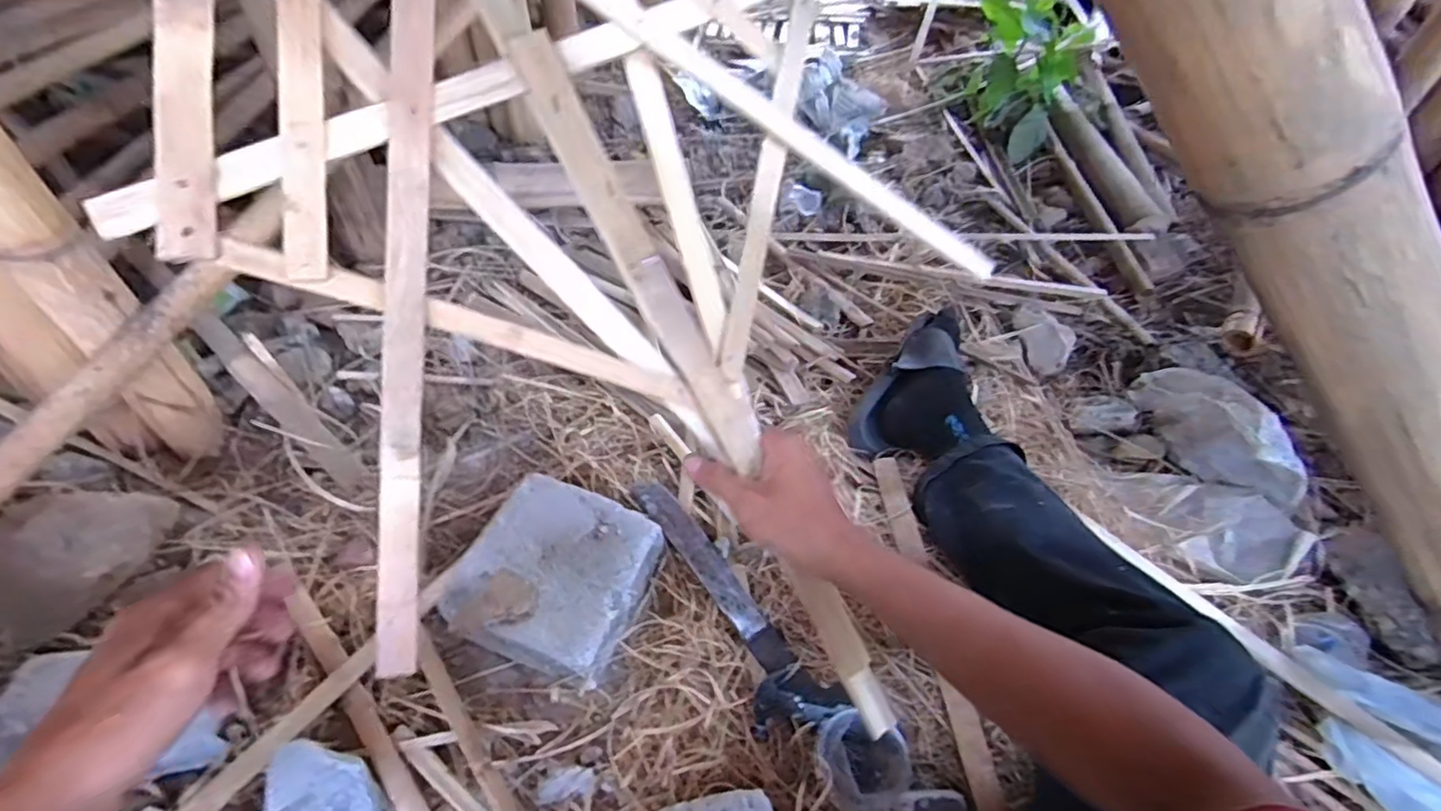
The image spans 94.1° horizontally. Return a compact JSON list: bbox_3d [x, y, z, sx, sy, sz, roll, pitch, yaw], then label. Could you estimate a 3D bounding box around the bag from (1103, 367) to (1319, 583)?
[{"bbox_3d":[0.646,0.086,0.897,0.260,0.083,0.288,-29,54,-25],"label":"bag"}]

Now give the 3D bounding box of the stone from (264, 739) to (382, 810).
[{"bbox_3d":[-0.378,0.377,0.639,0.092,0.072,0.083,2,47,1],"label":"stone"}]

